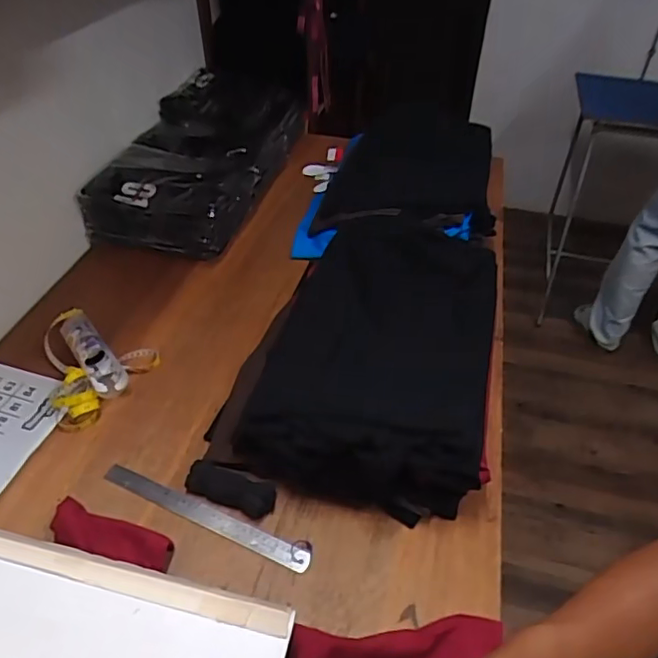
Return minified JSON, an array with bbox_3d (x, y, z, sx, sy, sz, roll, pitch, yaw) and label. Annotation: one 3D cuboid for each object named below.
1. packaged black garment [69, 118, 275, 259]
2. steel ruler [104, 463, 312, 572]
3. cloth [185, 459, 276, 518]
[{"bbox_3d":[-0.325,-0.312,1.281,0.308,0.142,0.337,11,43,9],"label":"packaged black garment"},{"bbox_3d":[-0.175,0.259,0.788,0.321,0.008,0.033,18,44,16],"label":"steel ruler"},{"bbox_3d":[-0.138,0.222,0.802,0.127,0.036,0.049,16,44,14],"label":"cloth"}]

